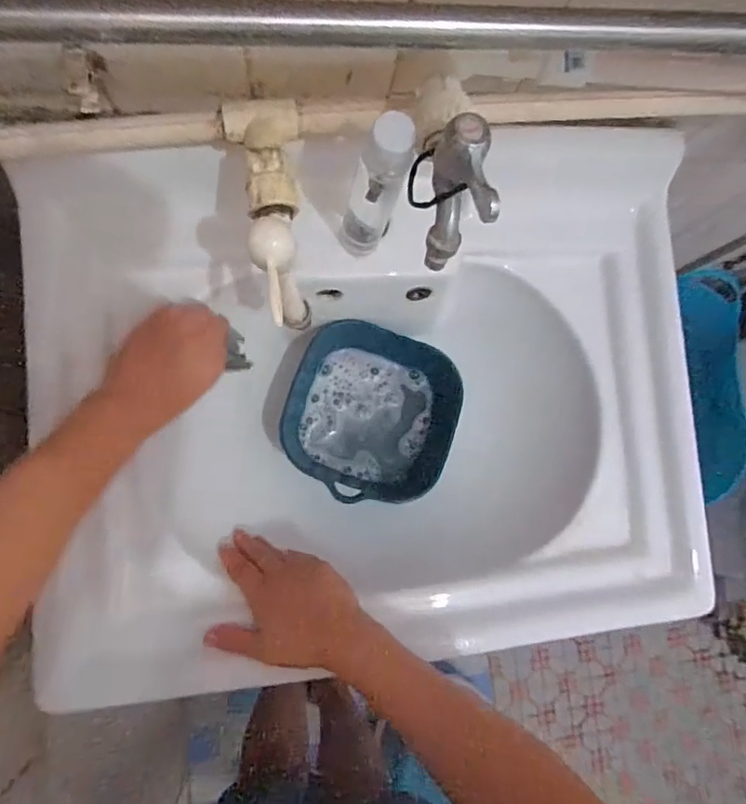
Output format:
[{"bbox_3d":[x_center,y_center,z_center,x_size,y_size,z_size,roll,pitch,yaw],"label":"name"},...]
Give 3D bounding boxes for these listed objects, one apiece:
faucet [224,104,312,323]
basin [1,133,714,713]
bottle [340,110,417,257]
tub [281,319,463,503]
[{"bbox_3d":[-0.069,-0.137,0.368,0.055,0.067,0.159,-8,87,-9],"label":"faucet"},{"bbox_3d":[0.007,0.000,0.538,0.586,0.172,0.458,-4,86,-9],"label":"basin"},{"bbox_3d":[0.000,-0.156,0.403,0.037,0.155,0.035,19,83,-7],"label":"bottle"},{"bbox_3d":[-0.004,0.012,0.583,0.183,0.059,0.200,23,82,-6],"label":"tub"}]

